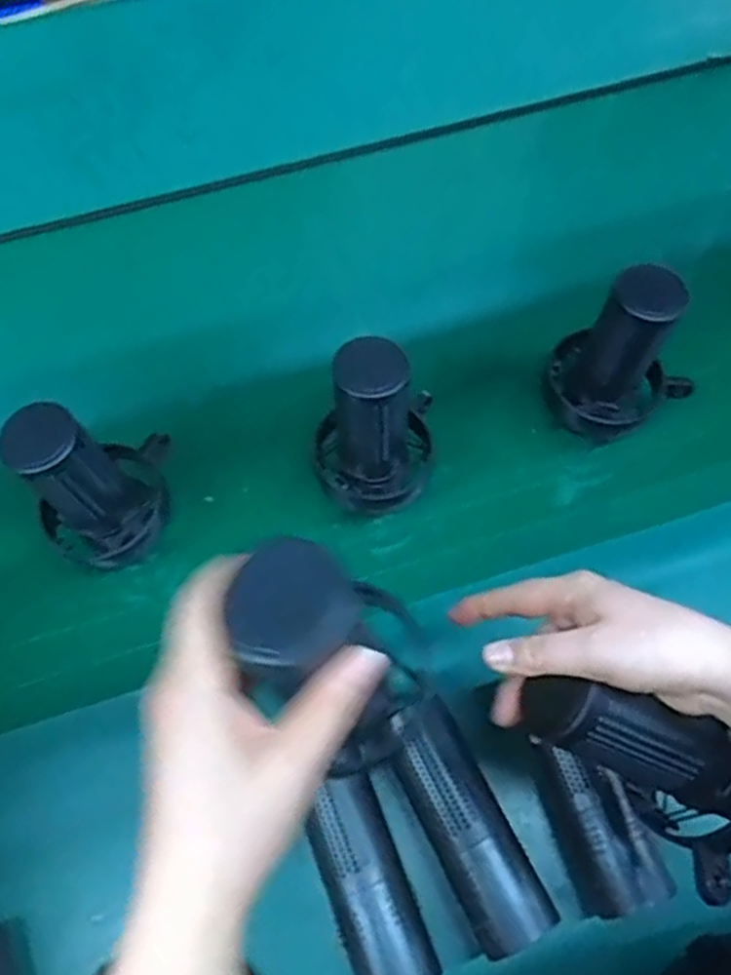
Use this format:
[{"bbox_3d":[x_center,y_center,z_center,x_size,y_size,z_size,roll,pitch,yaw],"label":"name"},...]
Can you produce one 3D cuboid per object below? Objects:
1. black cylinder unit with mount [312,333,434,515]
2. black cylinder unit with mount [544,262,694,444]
[{"bbox_3d":[0.006,-0.048,0.602,0.095,0.170,0.095,-1,65,-1],"label":"black cylinder unit with mount"},{"bbox_3d":[0.208,-0.100,0.598,0.112,0.132,0.072,22,67,10],"label":"black cylinder unit with mount"}]

